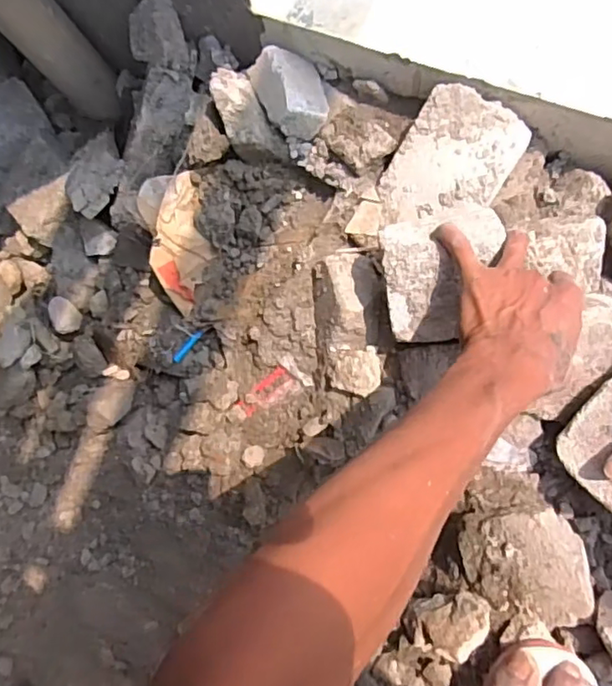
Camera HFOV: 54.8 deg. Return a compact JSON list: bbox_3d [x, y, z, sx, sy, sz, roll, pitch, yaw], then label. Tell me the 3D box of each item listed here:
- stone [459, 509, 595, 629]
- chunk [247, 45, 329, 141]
[{"bbox_3d":[0.188,0.192,0.502,0.099,0.032,0.095,-1,83,7],"label":"stone"},{"bbox_3d":[-0.015,-0.258,0.601,0.065,0.046,0.088,-26,81,4],"label":"chunk"}]

